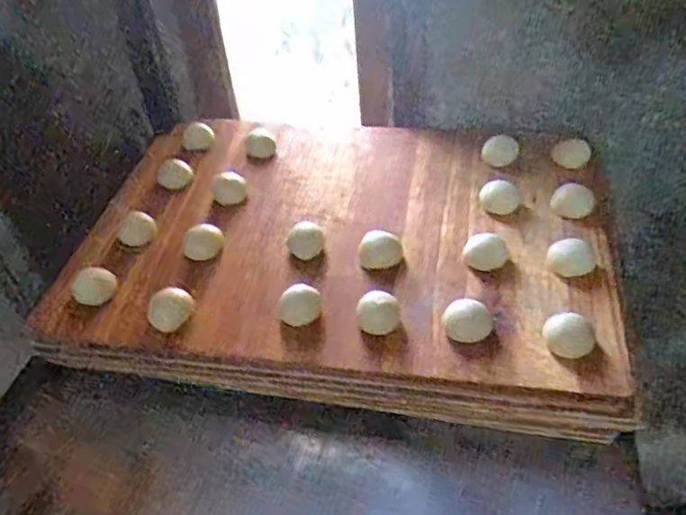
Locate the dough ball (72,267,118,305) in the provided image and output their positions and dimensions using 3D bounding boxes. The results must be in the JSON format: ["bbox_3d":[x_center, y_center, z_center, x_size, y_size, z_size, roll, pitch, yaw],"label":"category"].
[{"bbox_3d":[-0.266,0.030,0.657,0.044,0.019,0.042,-3,45,3],"label":"dough ball"}]

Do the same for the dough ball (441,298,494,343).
[{"bbox_3d":[0.117,0.061,0.579,0.045,0.023,0.038,7,43,15],"label":"dough ball"}]

